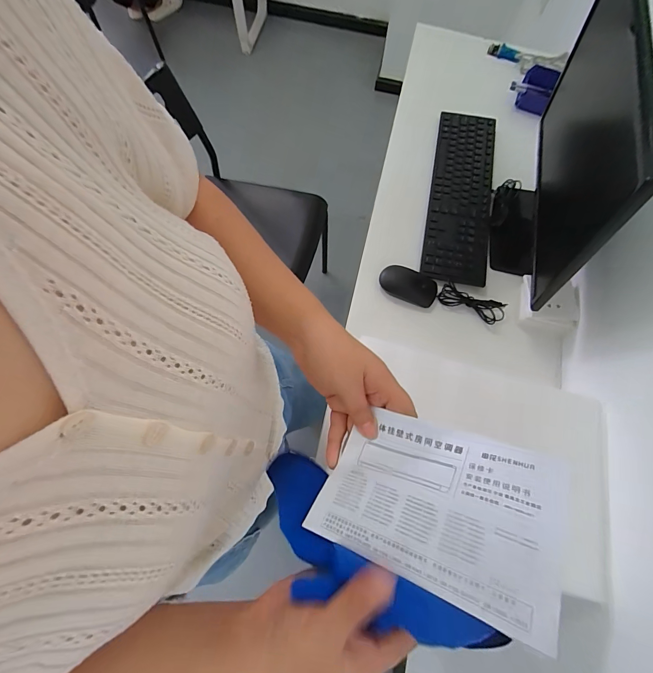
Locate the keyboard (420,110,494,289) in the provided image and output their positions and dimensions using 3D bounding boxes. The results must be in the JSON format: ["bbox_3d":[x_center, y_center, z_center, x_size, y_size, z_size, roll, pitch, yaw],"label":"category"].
[{"bbox_3d":[0.283,-0.304,0.716,0.123,0.018,0.424,12,70,3],"label":"keyboard"}]

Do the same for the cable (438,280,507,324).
[{"bbox_3d":[0.269,-0.064,0.635,0.117,0.019,0.041,27,72,8],"label":"cable"}]

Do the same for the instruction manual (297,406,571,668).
[{"bbox_3d":[0.076,0.116,0.255,0.163,0.009,0.116,6,44,35],"label":"instruction manual"}]

